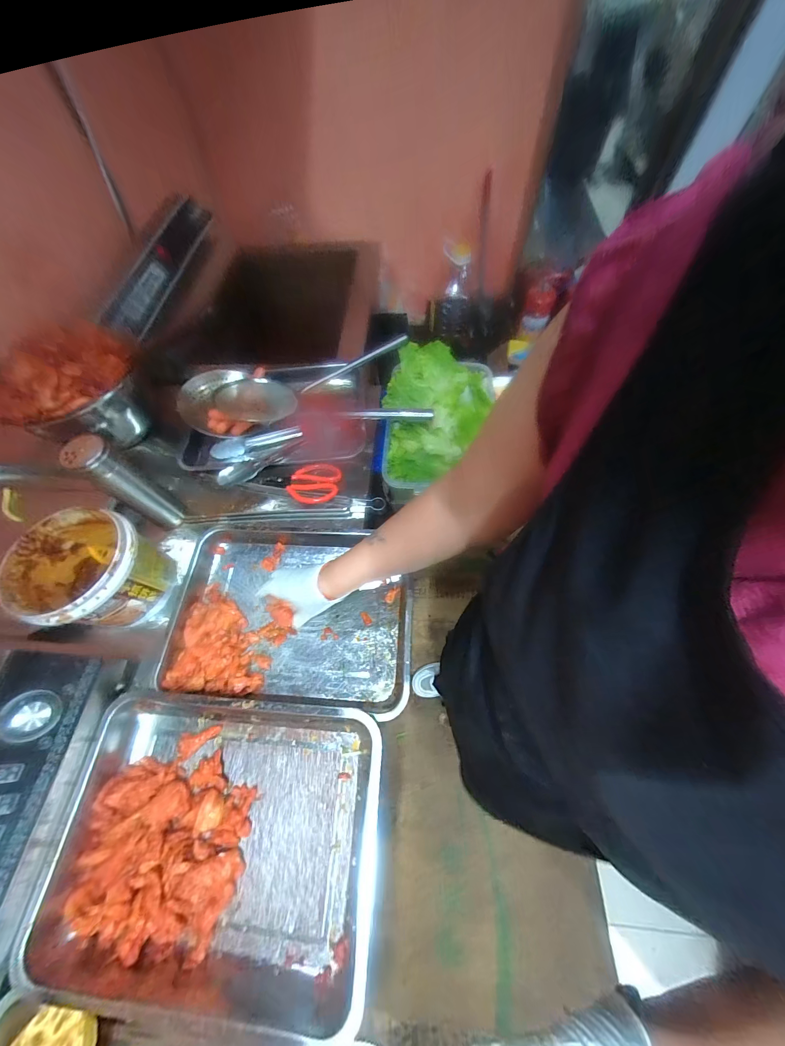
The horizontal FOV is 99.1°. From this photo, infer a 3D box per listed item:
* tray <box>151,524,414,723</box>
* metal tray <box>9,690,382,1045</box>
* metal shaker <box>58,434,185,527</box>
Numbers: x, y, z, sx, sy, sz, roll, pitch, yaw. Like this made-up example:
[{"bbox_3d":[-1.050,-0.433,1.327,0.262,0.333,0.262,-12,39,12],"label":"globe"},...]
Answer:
[{"bbox_3d":[-0.175,0.139,0.559,0.405,0.050,0.276,5,63,5],"label":"tray"},{"bbox_3d":[-0.220,0.379,0.409,0.393,0.048,0.287,2,63,3],"label":"metal tray"},{"bbox_3d":[-0.430,-0.057,0.554,0.049,0.196,0.056,26,67,15],"label":"metal shaker"}]

